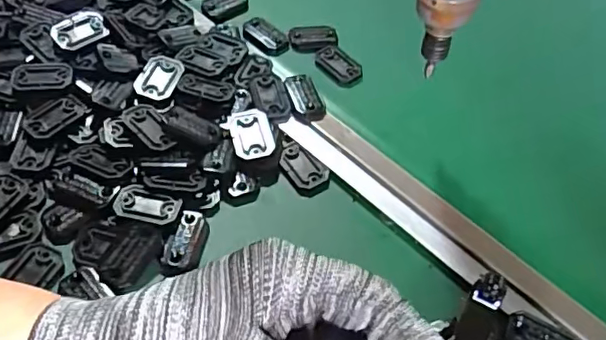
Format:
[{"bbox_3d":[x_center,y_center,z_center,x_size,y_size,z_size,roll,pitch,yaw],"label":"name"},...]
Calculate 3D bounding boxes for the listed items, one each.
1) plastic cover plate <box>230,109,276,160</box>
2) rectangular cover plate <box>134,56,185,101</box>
[{"bbox_3d":[-0.038,-0.027,0.419,0.030,0.007,0.045,-6,56,-9],"label":"plastic cover plate"},{"bbox_3d":[-0.109,-0.071,0.431,0.028,0.004,0.045,12,55,3],"label":"rectangular cover plate"}]

